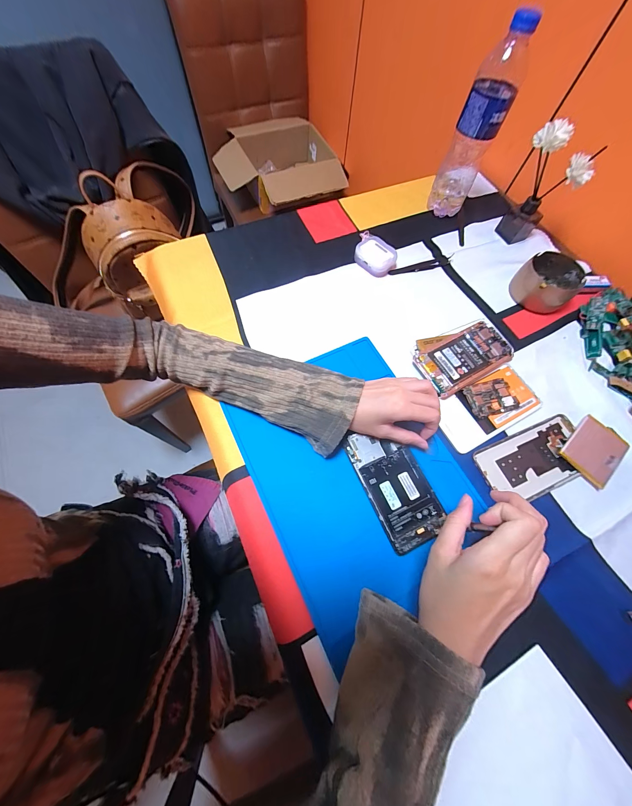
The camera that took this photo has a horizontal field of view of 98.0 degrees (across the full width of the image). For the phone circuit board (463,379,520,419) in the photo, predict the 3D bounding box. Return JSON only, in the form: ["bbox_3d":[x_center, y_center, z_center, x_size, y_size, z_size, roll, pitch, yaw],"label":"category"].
[{"bbox_3d":[0.237,-0.007,0.371,0.066,0.006,0.045,-13,68,-8],"label":"phone circuit board"}]

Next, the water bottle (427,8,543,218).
[{"bbox_3d":[0.249,-0.419,0.434,0.063,0.218,0.056,23,68,7],"label":"water bottle"}]

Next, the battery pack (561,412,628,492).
[{"bbox_3d":[0.353,0.058,0.349,0.081,0.005,0.056,-38,74,-17],"label":"battery pack"}]

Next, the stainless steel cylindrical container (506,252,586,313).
[{"bbox_3d":[0.368,-0.192,0.439,0.086,0.042,0.084,1,67,-2],"label":"stainless steel cylindrical container"}]

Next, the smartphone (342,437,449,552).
[{"bbox_3d":[0.094,0.094,0.323,0.073,0.004,0.134,-22,70,-12],"label":"smartphone"}]

